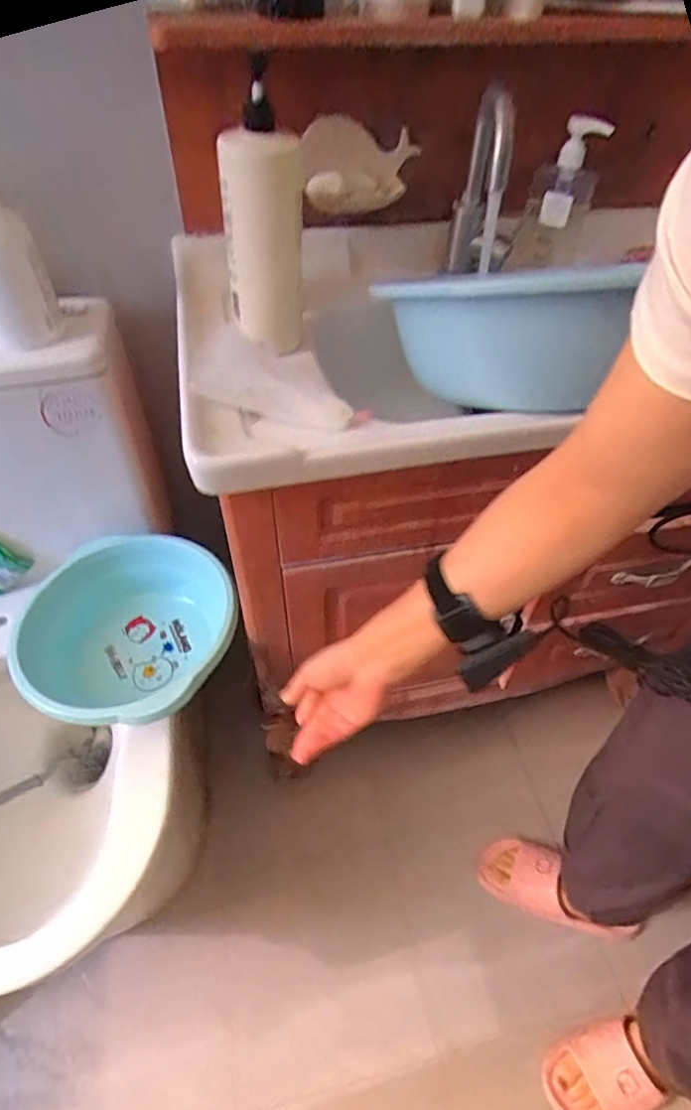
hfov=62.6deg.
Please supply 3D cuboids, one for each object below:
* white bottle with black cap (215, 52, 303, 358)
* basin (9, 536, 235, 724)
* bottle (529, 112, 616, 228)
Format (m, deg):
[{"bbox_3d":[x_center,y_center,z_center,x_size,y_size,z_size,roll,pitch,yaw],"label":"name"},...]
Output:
[{"bbox_3d":[-0.084,-0.330,0.604,0.082,0.246,0.064,-1,48,-3],"label":"white bottle with black cap"},{"bbox_3d":[-0.296,0.117,0.777,0.272,0.115,0.298,-19,51,-18],"label":"basin"},{"bbox_3d":[0.298,-0.509,0.757,0.069,0.116,0.055,-29,55,-25],"label":"bottle"}]

